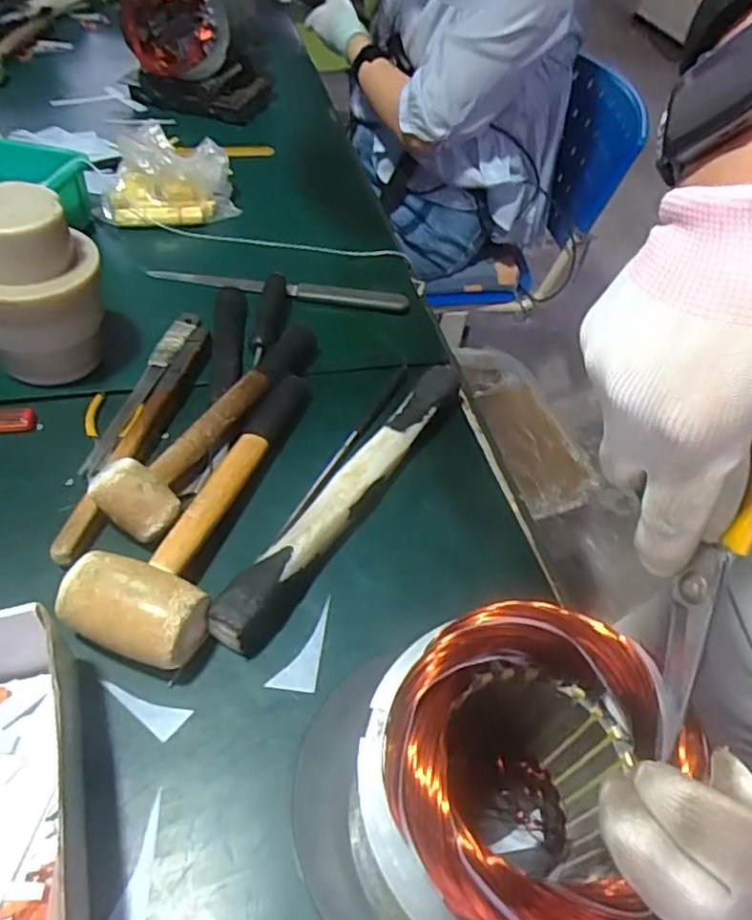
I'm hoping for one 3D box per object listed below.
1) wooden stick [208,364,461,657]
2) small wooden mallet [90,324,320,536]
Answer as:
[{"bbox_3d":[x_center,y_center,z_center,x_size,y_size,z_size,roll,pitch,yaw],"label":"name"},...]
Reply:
[{"bbox_3d":[-0.016,0.021,0.542,0.035,0.037,0.323,28,52,16],"label":"wooden stick"},{"bbox_3d":[-0.132,-0.036,0.563,0.062,0.051,0.273,24,51,13],"label":"small wooden mallet"}]

